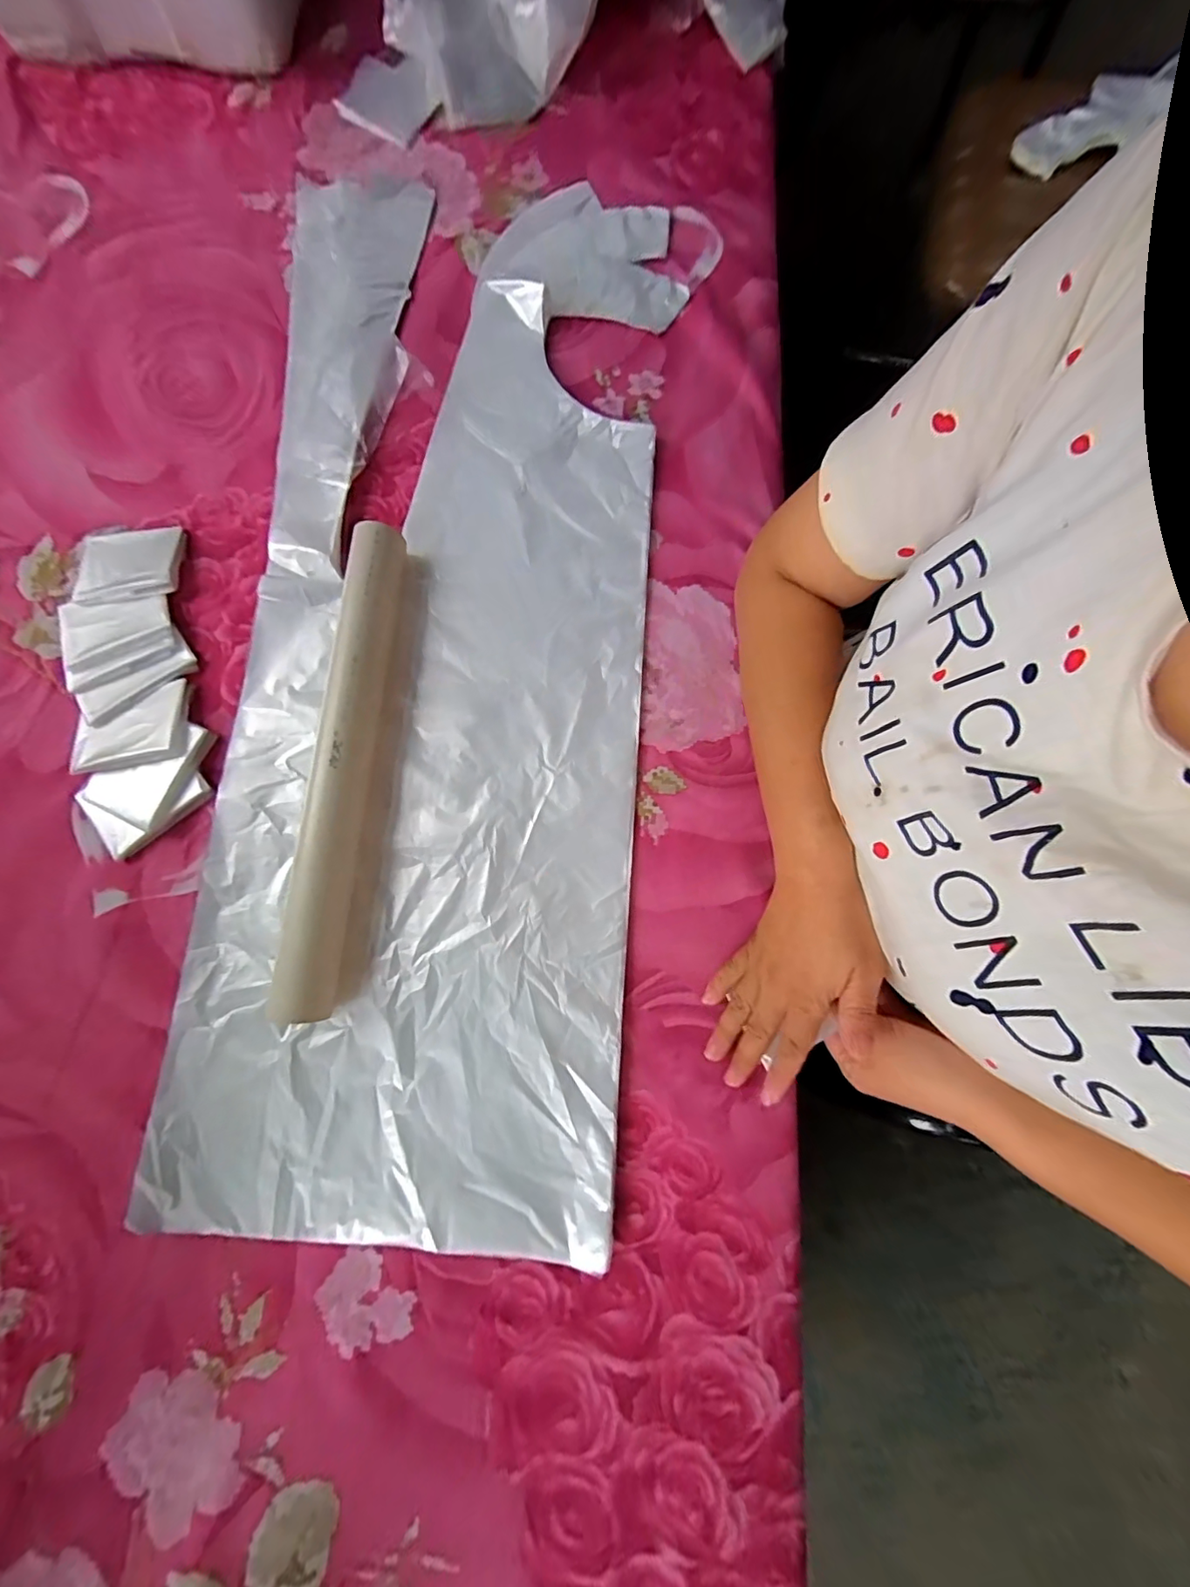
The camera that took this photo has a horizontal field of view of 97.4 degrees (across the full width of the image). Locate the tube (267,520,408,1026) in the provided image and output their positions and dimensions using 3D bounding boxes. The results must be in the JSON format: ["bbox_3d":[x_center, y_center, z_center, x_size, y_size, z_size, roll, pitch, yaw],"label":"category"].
[{"bbox_3d":[-0.178,-0.027,0.378,0.033,0.042,0.350,4,79,0],"label":"tube"}]

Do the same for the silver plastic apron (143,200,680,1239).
[{"bbox_3d":[-0.111,-0.117,0.412,0.304,0.017,0.837,6,79,0],"label":"silver plastic apron"}]

